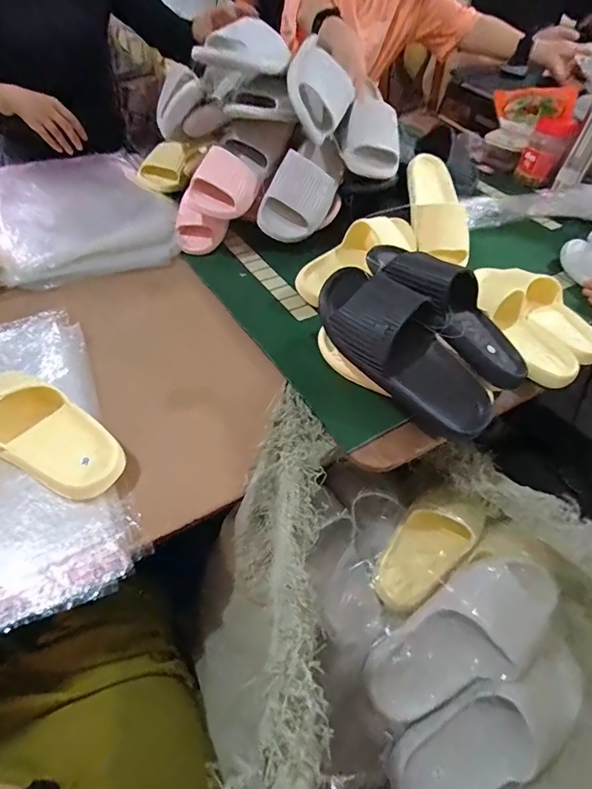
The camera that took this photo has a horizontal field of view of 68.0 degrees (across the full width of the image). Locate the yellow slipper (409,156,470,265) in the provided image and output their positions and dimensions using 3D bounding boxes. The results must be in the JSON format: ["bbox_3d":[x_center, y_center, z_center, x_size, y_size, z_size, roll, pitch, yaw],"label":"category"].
[{"bbox_3d":[0.263,-0.360,0.819,0.099,0.083,0.230,-2,70,-4],"label":"yellow slipper"}]

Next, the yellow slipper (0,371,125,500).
[{"bbox_3d":[-0.301,0.037,0.497,0.228,0.060,0.120,29,55,20],"label":"yellow slipper"}]

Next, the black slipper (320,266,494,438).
[{"bbox_3d":[0.139,-0.062,0.551,0.268,0.096,0.090,46,60,7],"label":"black slipper"}]

